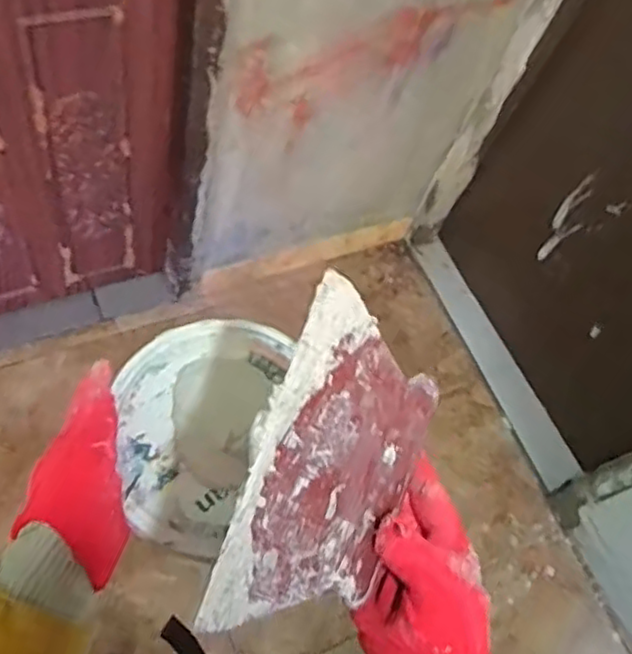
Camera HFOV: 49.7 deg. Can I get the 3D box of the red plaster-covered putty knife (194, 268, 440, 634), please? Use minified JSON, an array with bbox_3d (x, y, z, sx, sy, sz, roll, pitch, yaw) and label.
[{"bbox_3d":[0.010,0.076,0.355,0.004,0.120,0.165,9,70,44],"label":"red plaster-covered putty knife"}]

